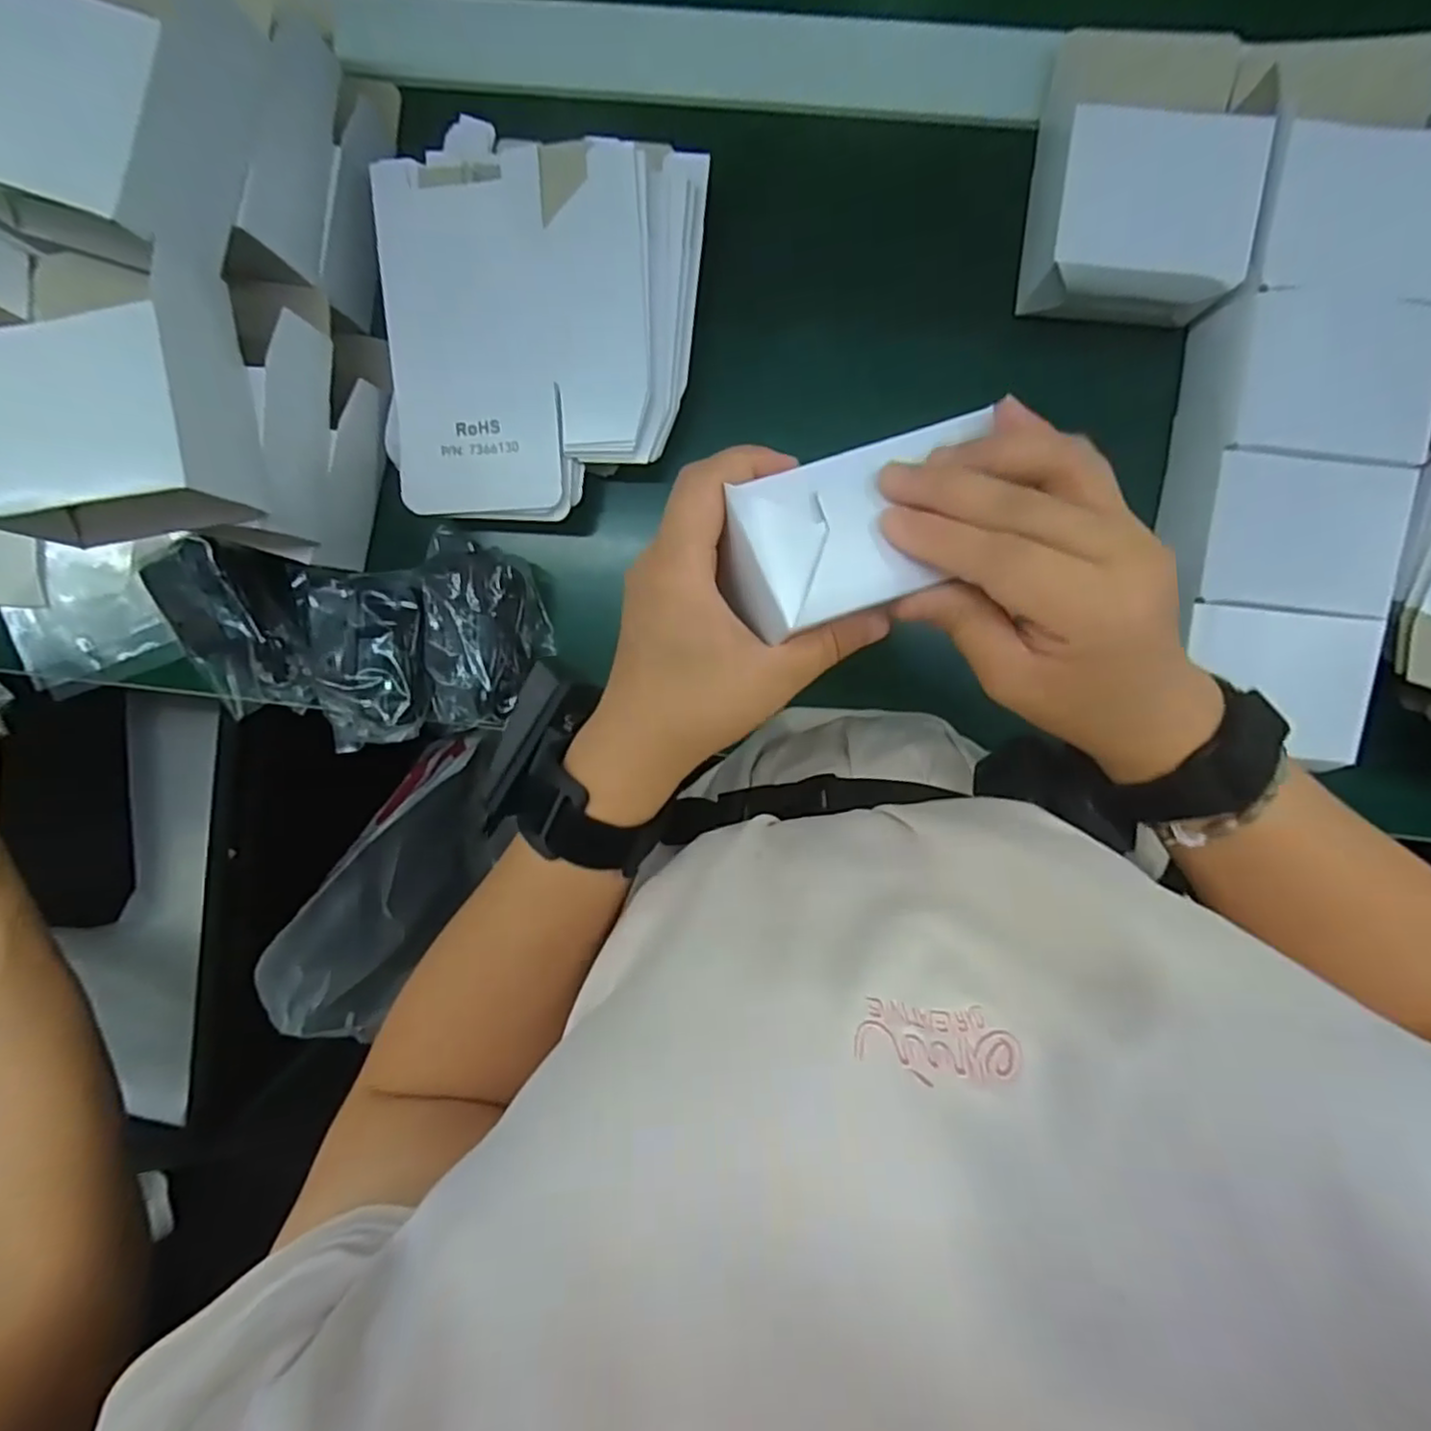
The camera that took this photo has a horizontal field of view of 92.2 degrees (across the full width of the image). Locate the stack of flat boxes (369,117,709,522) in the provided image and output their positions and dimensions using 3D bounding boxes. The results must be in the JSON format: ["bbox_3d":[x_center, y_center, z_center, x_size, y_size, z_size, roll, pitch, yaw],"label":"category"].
[{"bbox_3d":[-0.105,-0.225,0.400,0.181,0.024,0.209,4,96,3],"label":"stack of flat boxes"}]

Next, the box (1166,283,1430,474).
[{"bbox_3d":[0.331,-0.186,0.392,0.107,0.058,0.086,6,97,3],"label":"box"}]

